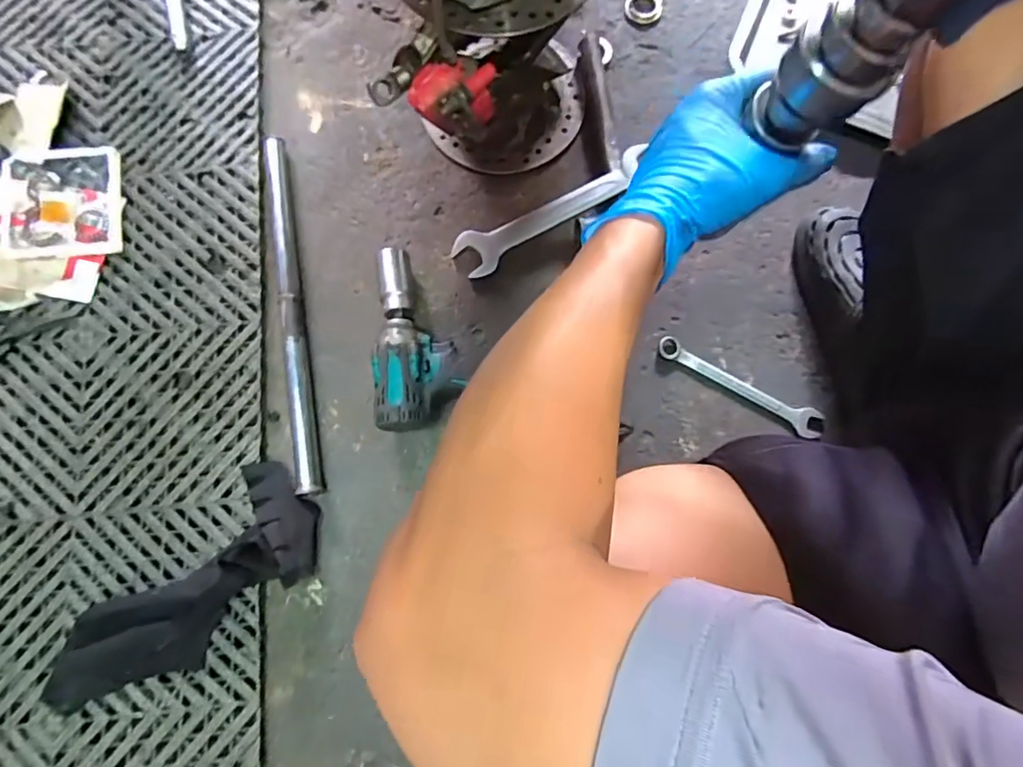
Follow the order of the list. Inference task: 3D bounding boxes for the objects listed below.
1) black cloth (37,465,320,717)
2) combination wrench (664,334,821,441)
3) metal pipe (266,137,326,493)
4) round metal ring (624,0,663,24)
[{"bbox_3d":[-0.341,0.227,0.536,0.313,0.062,0.131,-44,82,-8],"label":"black cloth"},{"bbox_3d":[0.269,0.002,0.622,0.204,0.008,0.032,29,80,5],"label":"combination wrench"},{"bbox_3d":[-0.261,-0.091,0.625,0.030,0.023,0.433,-11,79,-3],"label":"metal pipe"},{"bbox_3d":[0.179,-0.510,0.713,0.049,0.007,0.045,0,79,-1],"label":"round metal ring"}]

